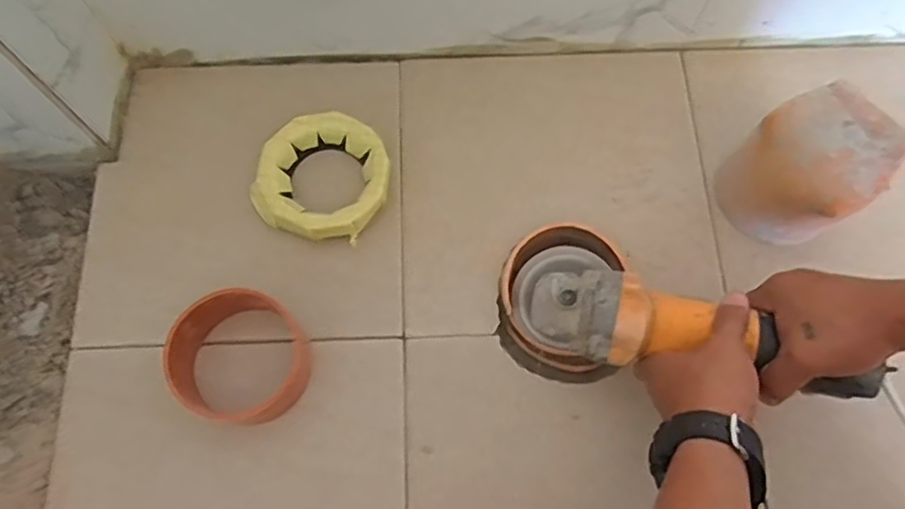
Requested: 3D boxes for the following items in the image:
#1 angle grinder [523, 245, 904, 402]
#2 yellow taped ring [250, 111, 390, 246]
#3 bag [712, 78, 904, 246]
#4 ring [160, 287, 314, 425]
[{"bbox_3d":[0.171,0.050,0.506,0.290,0.077,0.103,16,72,27],"label":"angle grinder"},{"bbox_3d":[-0.120,-0.071,0.609,0.117,0.034,0.119,0,72,-1],"label":"yellow taped ring"},{"bbox_3d":[0.299,-0.067,0.560,0.105,0.130,0.102,-42,78,-14],"label":"bag"},{"bbox_3d":[-0.173,0.087,0.532,0.102,0.060,0.109,1,68,-2],"label":"ring"}]

